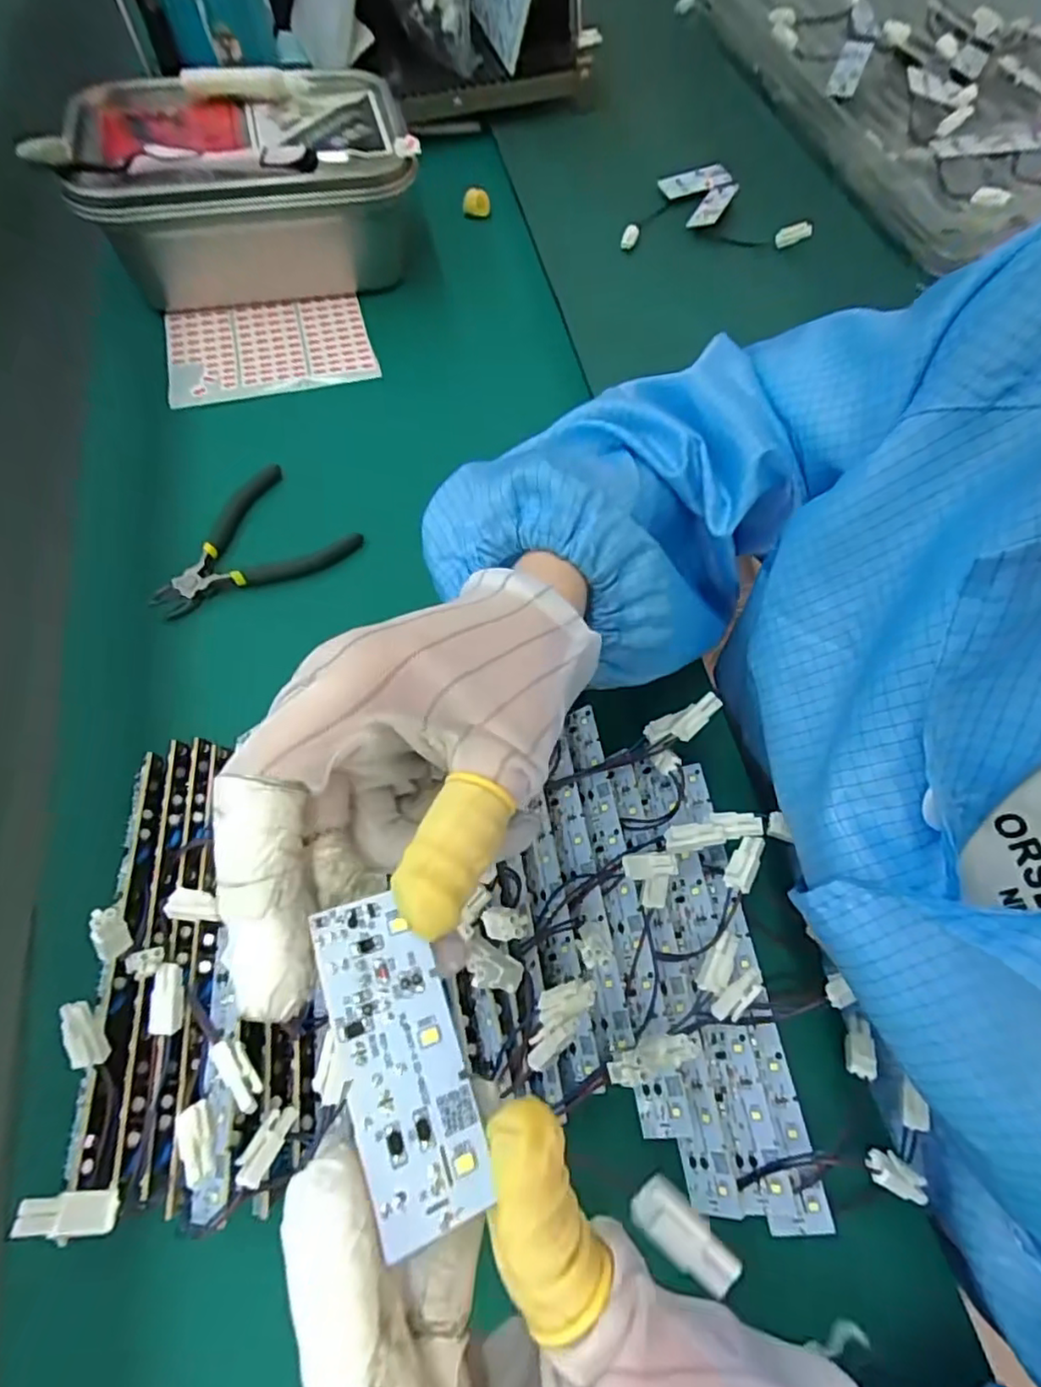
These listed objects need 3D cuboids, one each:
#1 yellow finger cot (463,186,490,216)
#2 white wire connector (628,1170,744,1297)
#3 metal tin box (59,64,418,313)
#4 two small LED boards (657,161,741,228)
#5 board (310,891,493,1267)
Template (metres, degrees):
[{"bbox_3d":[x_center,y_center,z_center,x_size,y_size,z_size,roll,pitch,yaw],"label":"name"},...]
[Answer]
[{"bbox_3d":[-0.039,-0.435,0.555,0.024,0.016,0.015,-2,64,0],"label":"yellow finger cot"},{"bbox_3d":[0.040,0.130,0.150,0.027,0.005,0.012,36,70,17],"label":"white wire connector"},{"bbox_3d":[-0.201,-0.385,0.483,0.239,0.101,0.155,-7,64,-2],"label":"metal tin box"},{"bbox_3d":[0.161,-0.431,0.539,0.060,0.010,0.073,-22,66,-9],"label":"two small LED boards"},{"bbox_3d":[-0.025,0.074,0.130,0.023,0.004,0.061,-10,65,-27],"label":"board"}]

